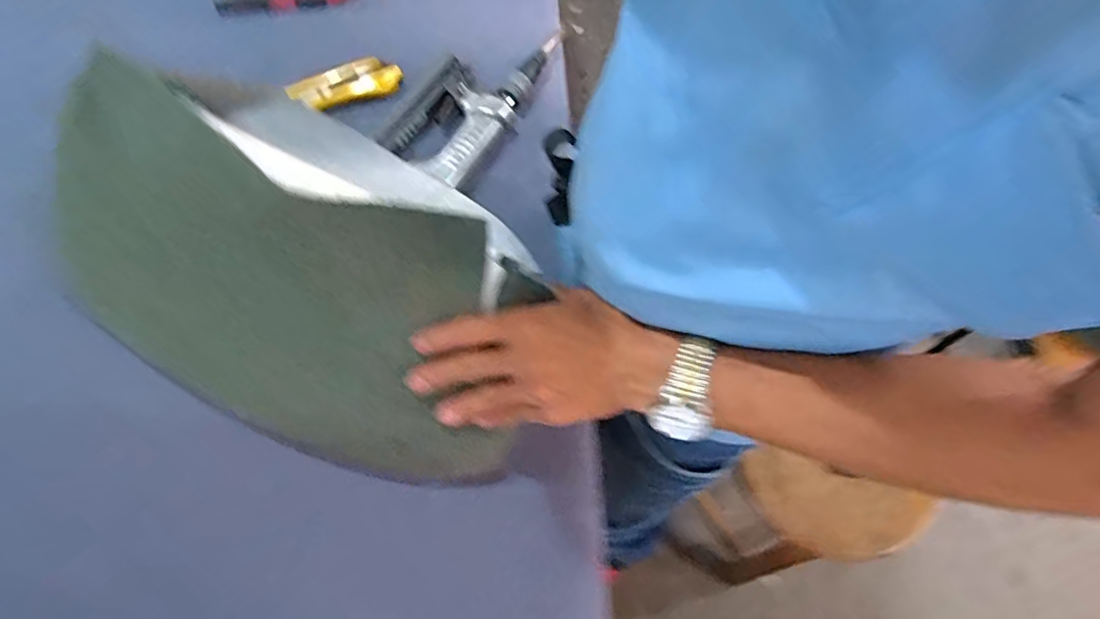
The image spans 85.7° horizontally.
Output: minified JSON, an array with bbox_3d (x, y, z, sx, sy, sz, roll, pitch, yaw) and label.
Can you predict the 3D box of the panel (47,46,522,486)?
[{"bbox_3d":[-0.183,-0.001,0.434,0.357,0.033,0.221,24,110,-4],"label":"panel"}]

